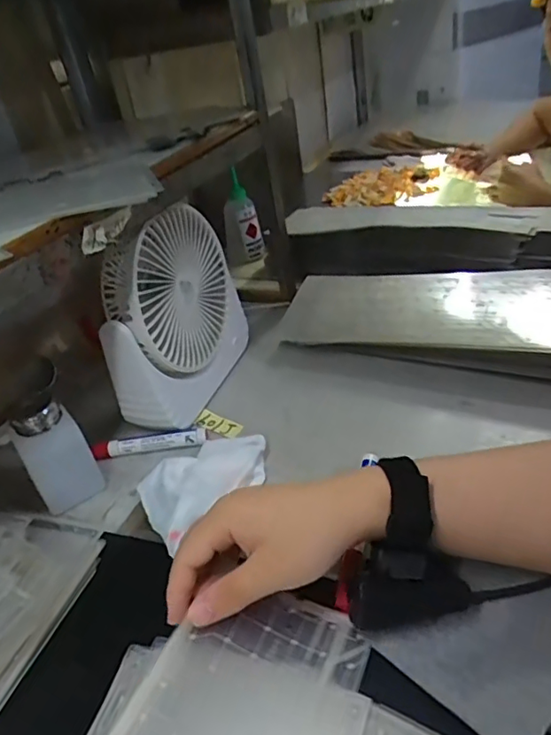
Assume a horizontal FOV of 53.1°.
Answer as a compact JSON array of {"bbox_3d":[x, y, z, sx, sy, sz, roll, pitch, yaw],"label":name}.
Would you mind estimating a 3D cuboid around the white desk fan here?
[{"bbox_3d":[-0.104,-0.061,0.563,0.080,0.179,0.182,1,35,15],"label":"white desk fan"}]

